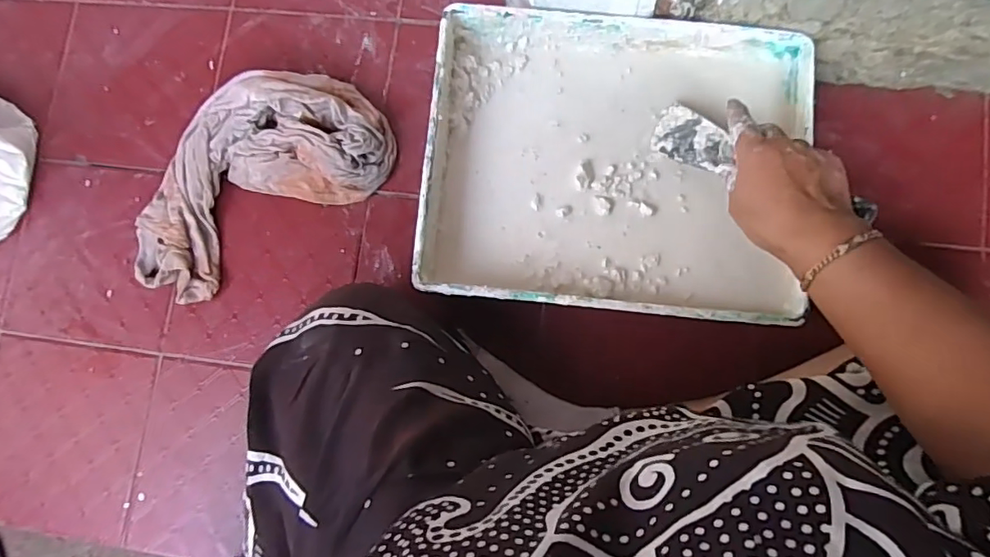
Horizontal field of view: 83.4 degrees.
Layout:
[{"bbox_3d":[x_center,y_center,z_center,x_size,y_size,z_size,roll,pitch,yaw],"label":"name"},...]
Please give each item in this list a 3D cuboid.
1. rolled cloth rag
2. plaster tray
[{"bbox_3d":[-0.266,-0.114,0.595,0.298,0.050,0.169,-34,80,2],"label":"rolled cloth rag"},{"bbox_3d":[0.113,-0.111,0.528,0.348,0.050,0.279,4,82,5],"label":"plaster tray"}]

